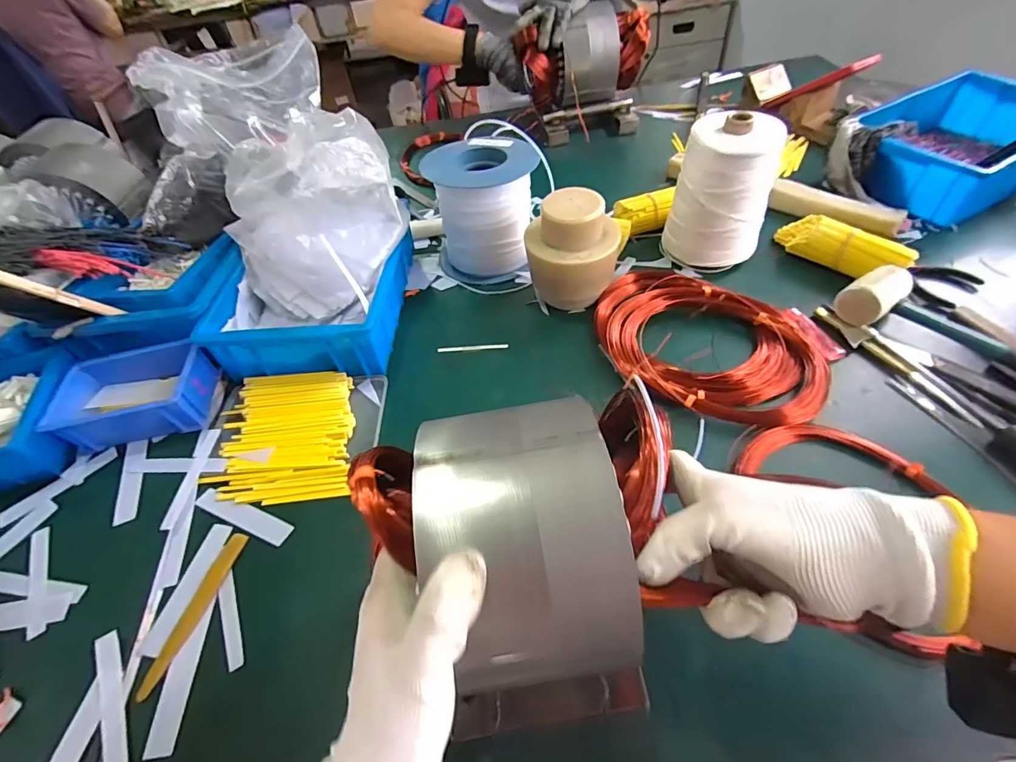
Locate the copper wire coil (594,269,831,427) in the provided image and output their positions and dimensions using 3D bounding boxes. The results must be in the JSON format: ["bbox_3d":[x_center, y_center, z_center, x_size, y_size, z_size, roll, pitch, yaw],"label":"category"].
[{"bbox_3d":[0.217,-0.047,0.516,0.246,0.051,0.182,16,53,18],"label":"copper wire coil"}]

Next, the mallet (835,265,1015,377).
[{"bbox_3d":[0.495,-0.038,0.468,0.088,0.044,0.288,-38,56,-24],"label":"mallet"}]

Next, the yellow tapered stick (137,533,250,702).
[{"bbox_3d":[-0.262,0.190,0.391,0.020,0.004,0.127,8,51,12],"label":"yellow tapered stick"}]

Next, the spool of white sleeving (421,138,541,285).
[{"bbox_3d":[-0.035,-0.232,0.641,0.140,0.145,0.130,-3,49,3],"label":"spool of white sleeving"}]

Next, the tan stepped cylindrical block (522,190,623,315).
[{"bbox_3d":[0.080,-0.150,0.565,0.093,0.137,0.087,-4,50,4],"label":"tan stepped cylindrical block"}]

